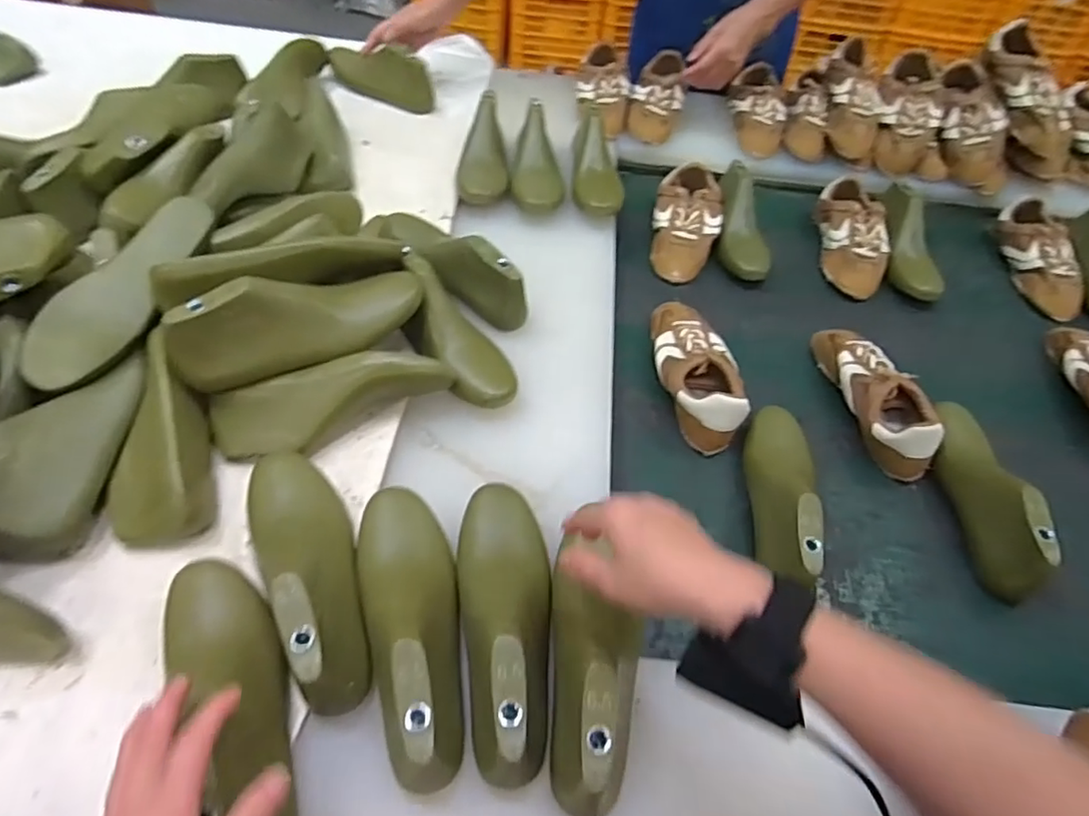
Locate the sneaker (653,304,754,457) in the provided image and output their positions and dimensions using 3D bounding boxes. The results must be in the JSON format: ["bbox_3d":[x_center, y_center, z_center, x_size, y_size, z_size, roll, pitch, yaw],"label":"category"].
[{"bbox_3d":[0.189,-0.056,0.749,0.101,0.066,0.231,0,53,-5],"label":"sneaker"}]

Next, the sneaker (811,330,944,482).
[{"bbox_3d":[0.408,-0.024,0.747,0.080,0.067,0.227,-3,53,-7],"label":"sneaker"}]

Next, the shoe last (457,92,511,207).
[{"bbox_3d":[-0.090,-0.386,0.916,0.081,0.073,0.206,0,53,-5],"label":"shoe last"}]

